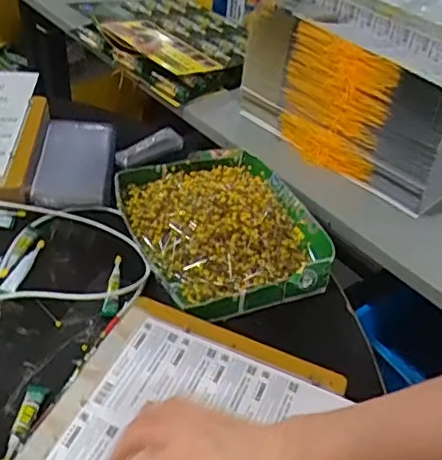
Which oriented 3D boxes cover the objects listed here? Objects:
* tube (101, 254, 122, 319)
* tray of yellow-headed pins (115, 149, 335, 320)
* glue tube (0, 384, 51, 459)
[{"bbox_3d":[-0.119,0.061,0.651,0.016,0.009,0.086,0,40,-1],"label":"tube"},{"bbox_3d":[0.000,-0.015,0.716,0.209,0.063,0.255,-16,42,-19],"label":"tray of yellow-headed pins"},{"bbox_3d":[-0.172,0.167,0.519,0.021,0.014,0.087,6,30,0],"label":"glue tube"}]

